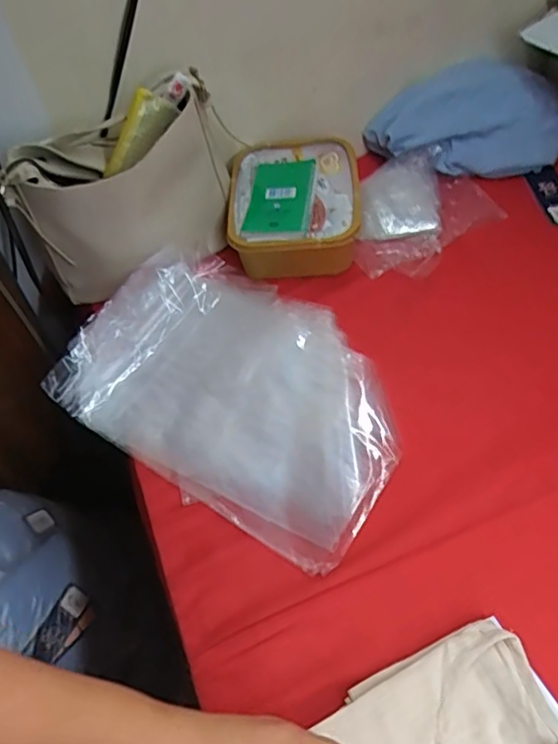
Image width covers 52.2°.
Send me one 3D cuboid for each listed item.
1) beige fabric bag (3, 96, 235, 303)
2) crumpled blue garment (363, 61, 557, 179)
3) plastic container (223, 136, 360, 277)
[{"bbox_3d":[-0.162,-0.194,0.680,0.248,0.185,0.095,-20,55,-12],"label":"beige fabric bag"},{"bbox_3d":[0.267,-0.356,0.806,0.274,0.098,0.120,0,54,3],"label":"crumpled blue garment"},{"bbox_3d":[0.019,-0.225,0.757,0.166,0.067,0.206,1,54,3],"label":"plastic container"}]

